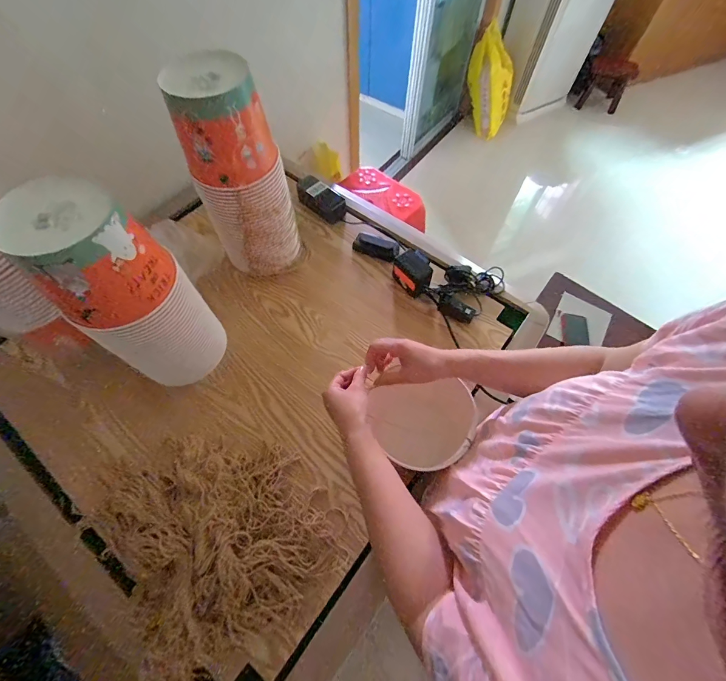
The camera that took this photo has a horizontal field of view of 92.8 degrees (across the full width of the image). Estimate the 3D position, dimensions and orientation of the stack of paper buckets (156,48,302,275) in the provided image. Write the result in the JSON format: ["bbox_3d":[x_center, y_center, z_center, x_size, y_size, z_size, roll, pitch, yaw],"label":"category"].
[{"bbox_3d":[-0.215,-0.274,0.634,0.142,0.355,0.143,27,65,13],"label":"stack of paper buckets"}]

